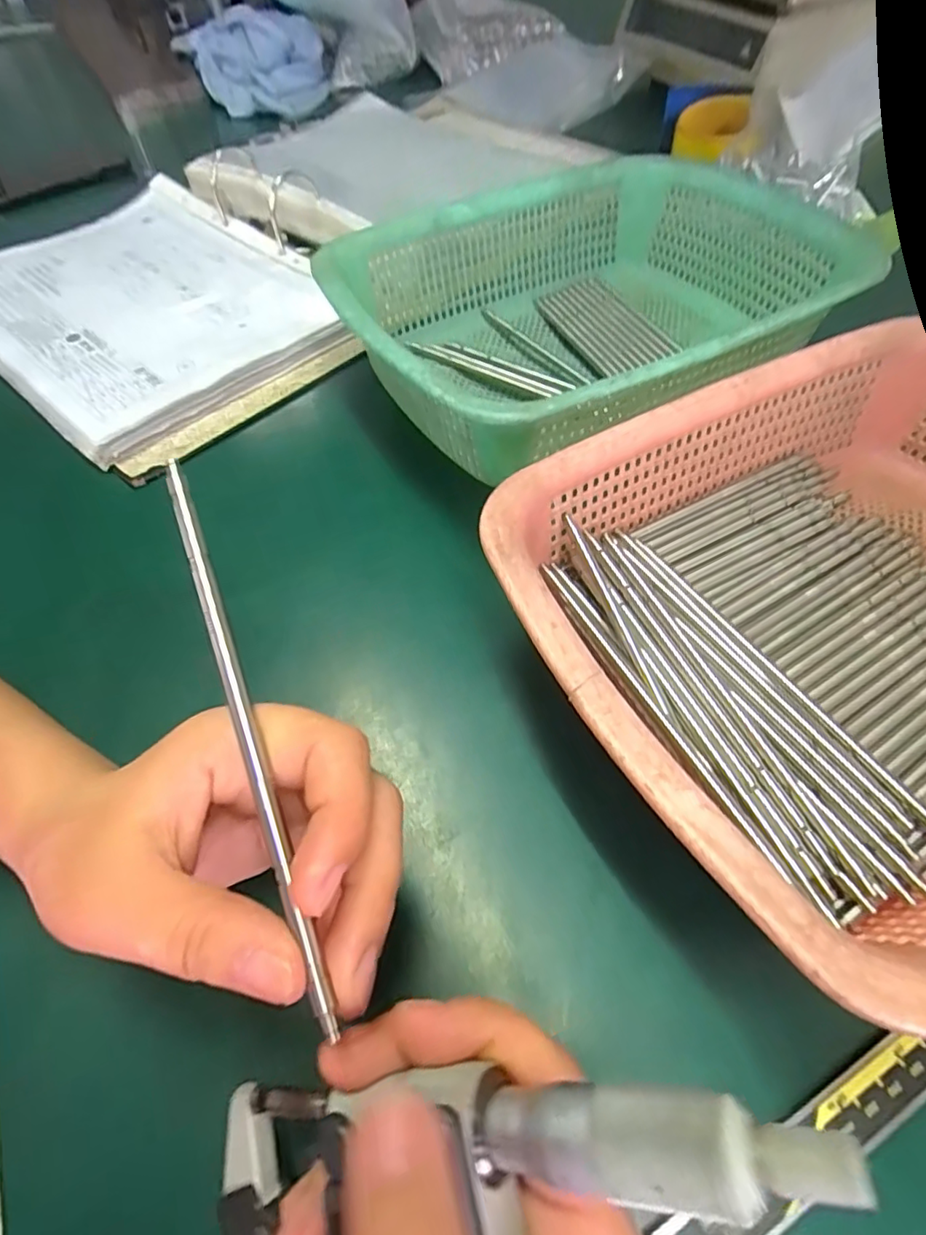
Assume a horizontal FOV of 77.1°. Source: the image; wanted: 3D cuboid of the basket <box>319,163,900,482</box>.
[{"bbox_3d":[0.079,-0.188,0.375,0.300,0.087,0.228,-20,57,-11],"label":"basket"}]

